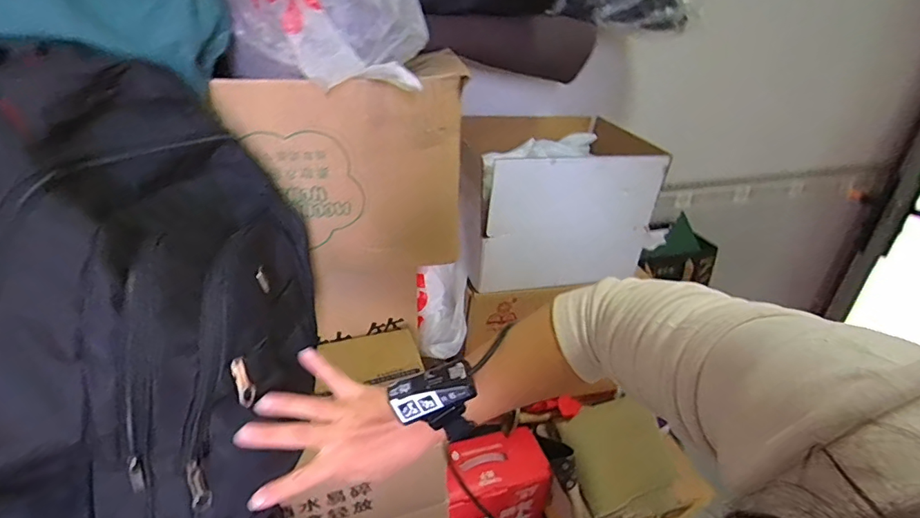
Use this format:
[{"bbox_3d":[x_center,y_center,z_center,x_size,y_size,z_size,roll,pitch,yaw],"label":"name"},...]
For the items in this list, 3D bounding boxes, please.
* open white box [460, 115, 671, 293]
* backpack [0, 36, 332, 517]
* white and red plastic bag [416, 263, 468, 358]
[{"bbox_3d":[0.189,-0.144,1.052,0.355,0.256,0.346,-1,31,-7],"label":"open white box"},{"bbox_3d":[-0.298,0.056,0.462,0.225,0.416,0.330,4,31,1],"label":"backpack"},{"bbox_3d":[-0.036,0.108,0.996,0.100,0.193,0.050,-3,9,-3],"label":"white and red plastic bag"}]

